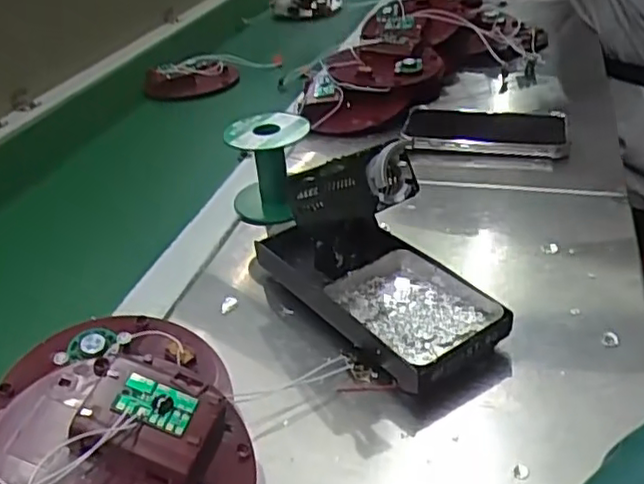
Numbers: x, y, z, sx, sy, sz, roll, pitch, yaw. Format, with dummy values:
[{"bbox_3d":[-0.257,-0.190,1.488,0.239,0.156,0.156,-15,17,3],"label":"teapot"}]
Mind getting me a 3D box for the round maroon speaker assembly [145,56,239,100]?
[{"bbox_3d":[-0.167,-0.215,0.843,0.110,0.041,0.094,-6,34,-4],"label":"round maroon speaker assembly"}]

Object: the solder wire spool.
[{"bbox_3d":[-0.042,-0.056,0.532,0.062,0.080,0.065,-4,33,3],"label":"solder wire spool"}]

